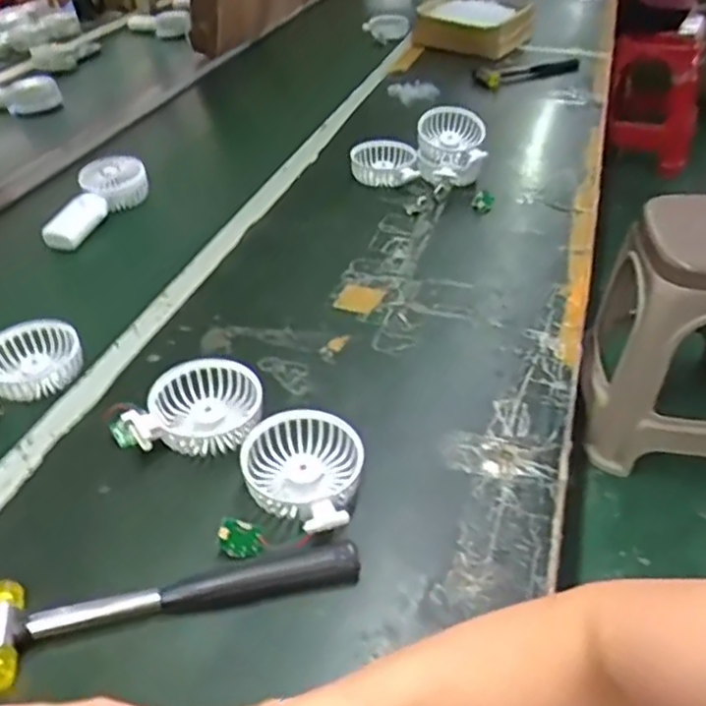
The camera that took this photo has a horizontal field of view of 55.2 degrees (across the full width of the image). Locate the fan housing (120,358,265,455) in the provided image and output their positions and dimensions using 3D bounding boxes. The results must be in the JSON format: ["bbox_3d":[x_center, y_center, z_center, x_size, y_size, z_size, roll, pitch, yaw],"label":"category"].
[{"bbox_3d":[-0.131,0.049,0.567,0.107,0.031,0.087,-26,45,-25],"label":"fan housing"}]

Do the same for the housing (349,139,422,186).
[{"bbox_3d":[0.043,-0.265,0.950,0.093,0.036,0.088,-3,40,0],"label":"housing"}]

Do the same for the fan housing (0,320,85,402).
[{"bbox_3d":[-0.320,0.009,0.663,0.078,0.037,0.097,27,48,30],"label":"fan housing"}]

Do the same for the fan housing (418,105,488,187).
[{"bbox_3d":[0.138,-0.288,0.949,0.091,0.070,0.137,0,40,3],"label":"fan housing"}]

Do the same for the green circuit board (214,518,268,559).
[{"bbox_3d":[-0.079,0.131,0.477,0.034,0.007,0.025,25,75,-5],"label":"green circuit board"}]

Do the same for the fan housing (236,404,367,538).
[{"bbox_3d":[-0.042,0.090,0.516,0.092,0.031,0.099,8,41,12],"label":"fan housing"}]

